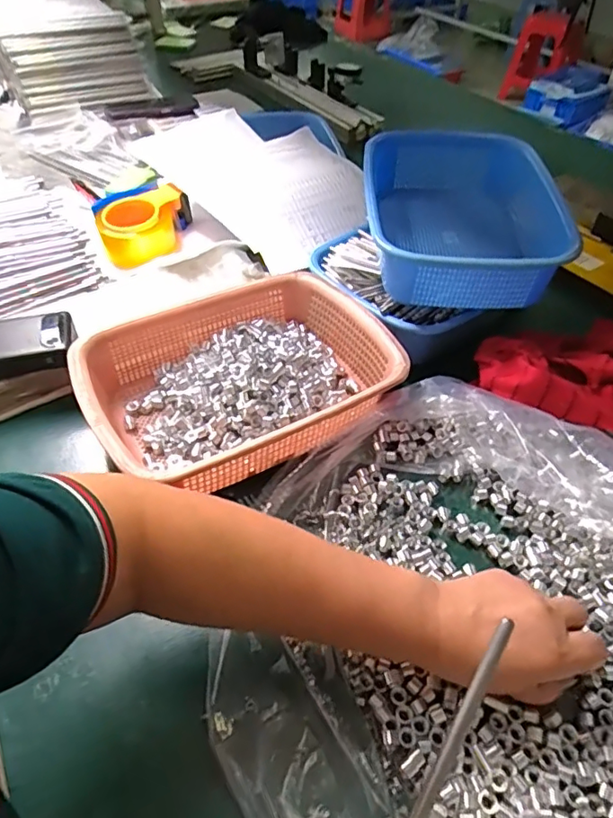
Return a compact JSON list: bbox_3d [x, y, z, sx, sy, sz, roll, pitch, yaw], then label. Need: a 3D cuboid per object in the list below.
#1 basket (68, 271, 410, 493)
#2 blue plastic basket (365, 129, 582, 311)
[{"bbox_3d":[-0.063,-0.029,0.542,0.296,0.071,0.211,-23,52,-21],"label":"basket"},{"bbox_3d":[0.165,-0.220,0.629,0.189,0.103,0.276,1,47,-1],"label":"blue plastic basket"}]

